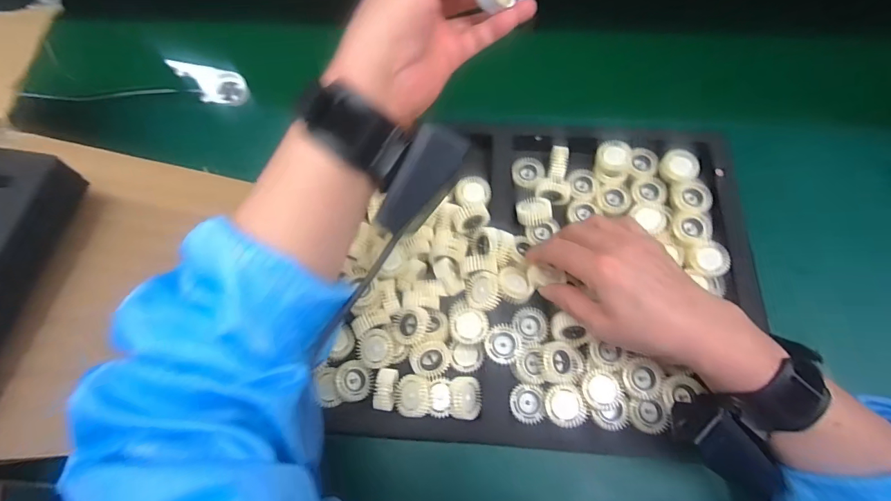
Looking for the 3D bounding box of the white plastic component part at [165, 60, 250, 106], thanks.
[{"bbox_3d":[-0.286,-0.200,0.506,0.081,0.028,0.052,-6,70,-19],"label":"white plastic component part"}]

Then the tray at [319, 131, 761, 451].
[{"bbox_3d":[0.079,0.012,0.366,0.362,0.031,0.290,3,69,3],"label":"tray"}]

